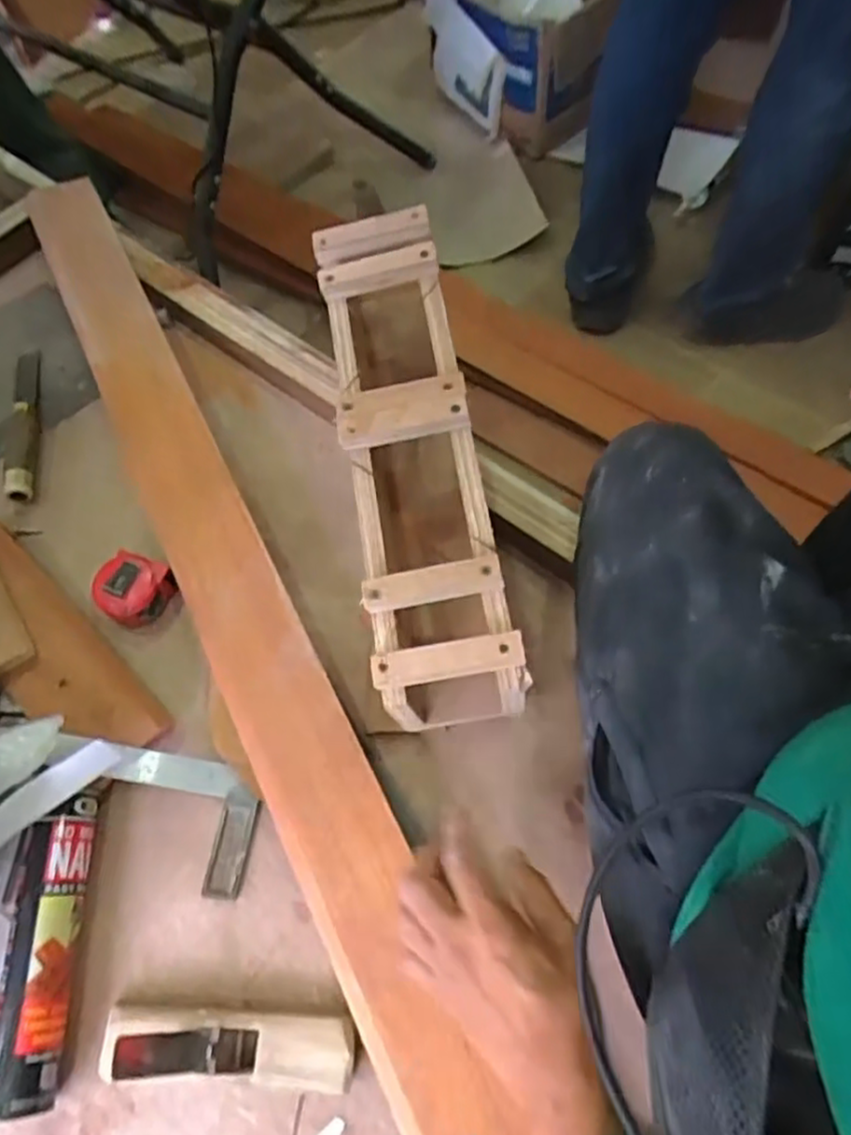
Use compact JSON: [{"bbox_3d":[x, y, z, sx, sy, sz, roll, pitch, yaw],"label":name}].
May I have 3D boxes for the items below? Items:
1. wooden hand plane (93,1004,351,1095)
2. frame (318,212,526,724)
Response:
[{"bbox_3d":[-0.139,0.337,0.496,0.175,0.058,0.048,2,63,3],"label":"wooden hand plane"},{"bbox_3d":[-0.011,-0.083,0.556,0.104,0.070,0.423,-10,76,-3],"label":"frame"}]

